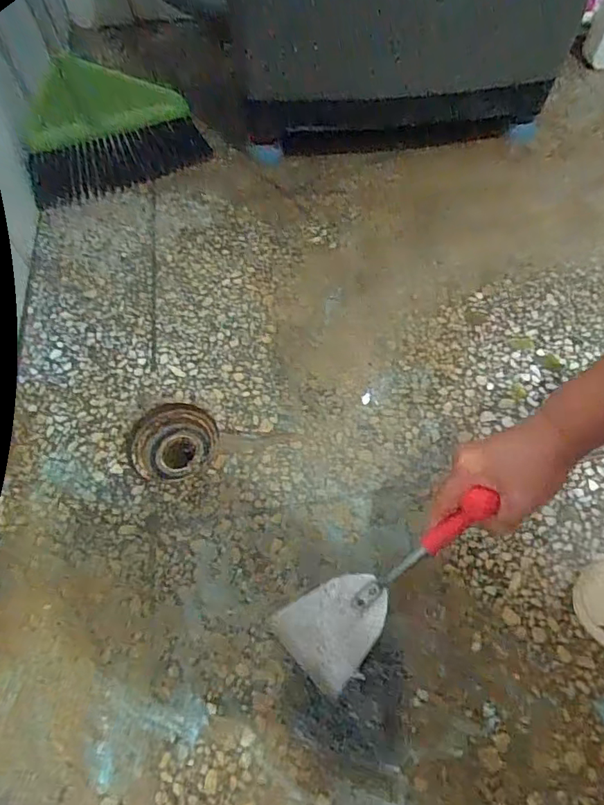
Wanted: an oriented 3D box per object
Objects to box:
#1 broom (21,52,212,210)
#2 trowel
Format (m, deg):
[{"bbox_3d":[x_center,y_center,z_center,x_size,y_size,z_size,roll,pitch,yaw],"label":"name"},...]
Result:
[{"bbox_3d":[-0.301,-0.427,0.814,0.289,0.176,0.051,-29,61,-16],"label":"broom"},{"bbox_3d":[0.069,0.163,0.454,0.255,0.035,0.075,-48,60,21],"label":"trowel"}]

